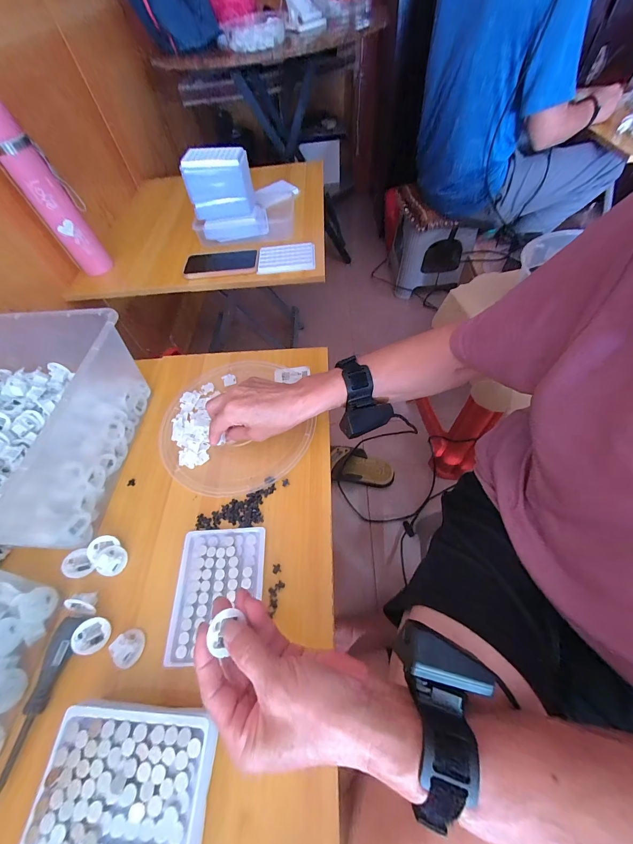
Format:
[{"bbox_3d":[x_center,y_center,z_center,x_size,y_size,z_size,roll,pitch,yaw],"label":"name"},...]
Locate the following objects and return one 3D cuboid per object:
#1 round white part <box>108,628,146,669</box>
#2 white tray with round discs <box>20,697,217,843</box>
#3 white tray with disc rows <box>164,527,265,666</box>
[{"bbox_3d":[-0.196,0.233,0.312,0.027,0.021,0.032,-7,58,1],"label":"round white part"},{"bbox_3d":[-0.153,0.297,0.247,0.129,0.034,0.101,2,58,6],"label":"white tray with round discs"},{"bbox_3d":[-0.108,0.183,0.333,0.096,0.012,0.125,-5,58,2],"label":"white tray with disc rows"}]

